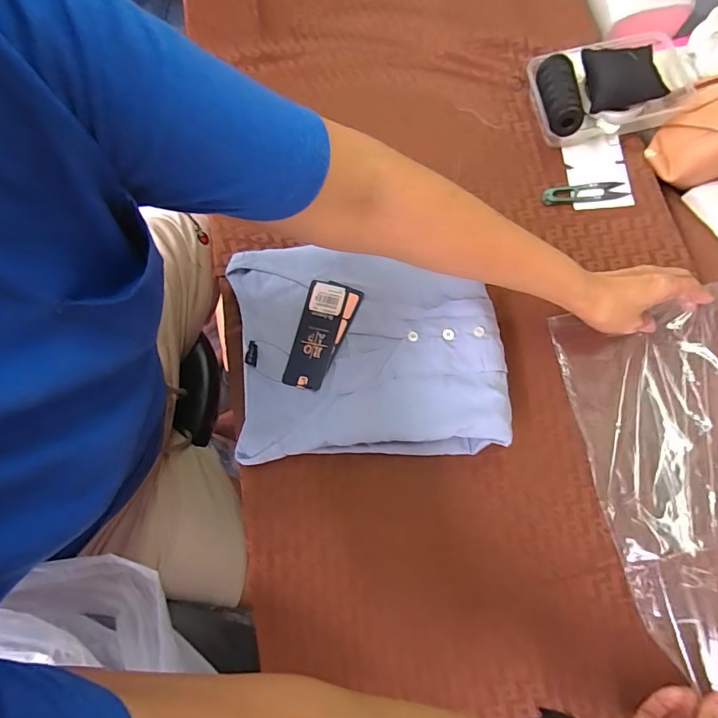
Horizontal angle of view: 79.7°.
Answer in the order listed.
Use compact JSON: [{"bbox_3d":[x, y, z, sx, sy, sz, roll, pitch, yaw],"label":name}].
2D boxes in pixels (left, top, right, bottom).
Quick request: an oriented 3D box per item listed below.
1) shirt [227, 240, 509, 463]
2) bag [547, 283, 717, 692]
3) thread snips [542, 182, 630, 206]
[{"bbox_3d":[0.004,-0.018,0.457,0.280,0.048,0.234,-2,77,-1],"label":"shirt"},{"bbox_3d":[0.344,0.107,0.419,0.209,0.030,0.347,-11,68,8],"label":"bag"},{"bbox_3d":[0.275,-0.202,0.526,0.101,0.004,0.024,-7,77,-2],"label":"thread snips"}]

